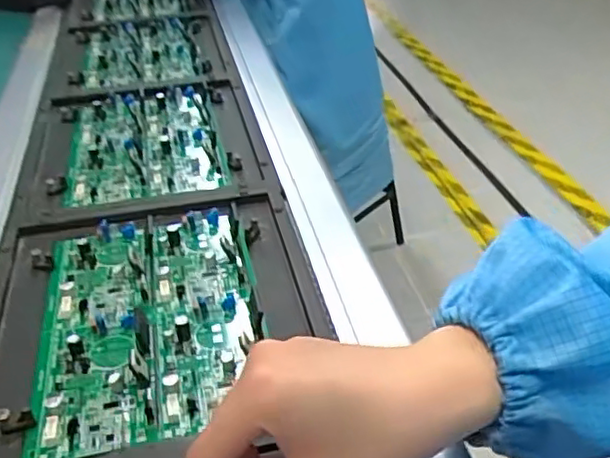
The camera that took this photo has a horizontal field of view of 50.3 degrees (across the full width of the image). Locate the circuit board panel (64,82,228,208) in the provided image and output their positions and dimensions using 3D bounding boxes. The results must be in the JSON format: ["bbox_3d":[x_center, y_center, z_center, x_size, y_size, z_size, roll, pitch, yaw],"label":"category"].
[{"bbox_3d":[-0.170,-0.094,0.679,0.149,0.020,0.218,-11,37,-11],"label":"circuit board panel"}]

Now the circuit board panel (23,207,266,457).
[{"bbox_3d":[-0.113,0.056,0.461,0.152,0.019,0.215,-11,37,-11],"label":"circuit board panel"}]

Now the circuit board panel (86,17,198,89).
[{"bbox_3d":[-0.226,-0.241,0.887,0.139,0.016,0.239,-10,37,-10],"label":"circuit board panel"}]

